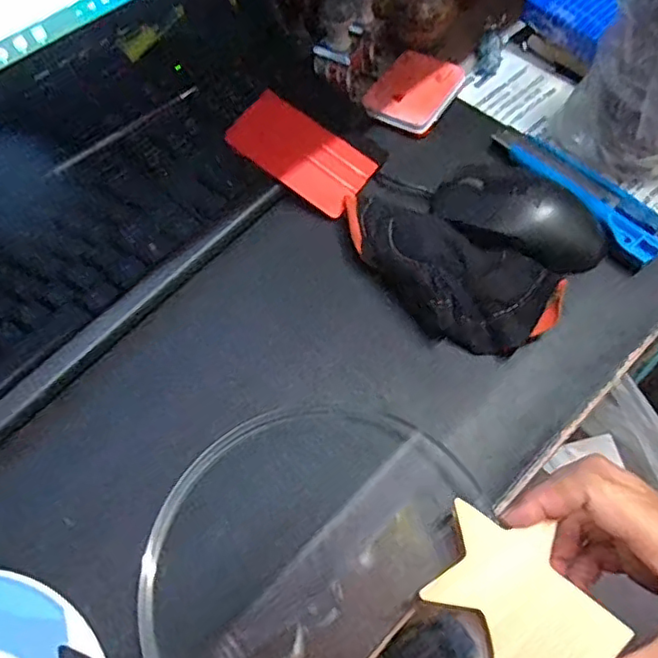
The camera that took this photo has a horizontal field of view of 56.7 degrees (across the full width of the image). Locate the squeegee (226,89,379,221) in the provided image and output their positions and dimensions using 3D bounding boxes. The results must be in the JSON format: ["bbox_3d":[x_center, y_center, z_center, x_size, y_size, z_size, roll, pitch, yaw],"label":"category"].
[{"bbox_3d":[-0.019,-0.127,0.437,0.097,0.004,0.057,35,69,0],"label":"squeegee"}]

